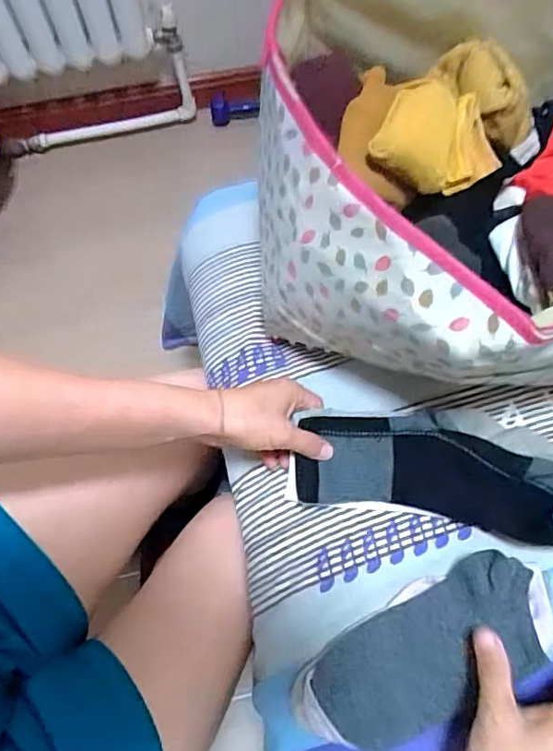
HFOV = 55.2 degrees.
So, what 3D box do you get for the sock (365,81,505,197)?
[{"bbox_3d":[0.132,-0.201,0.444,0.098,0.044,0.082,7,63,6],"label":"sock"}]

